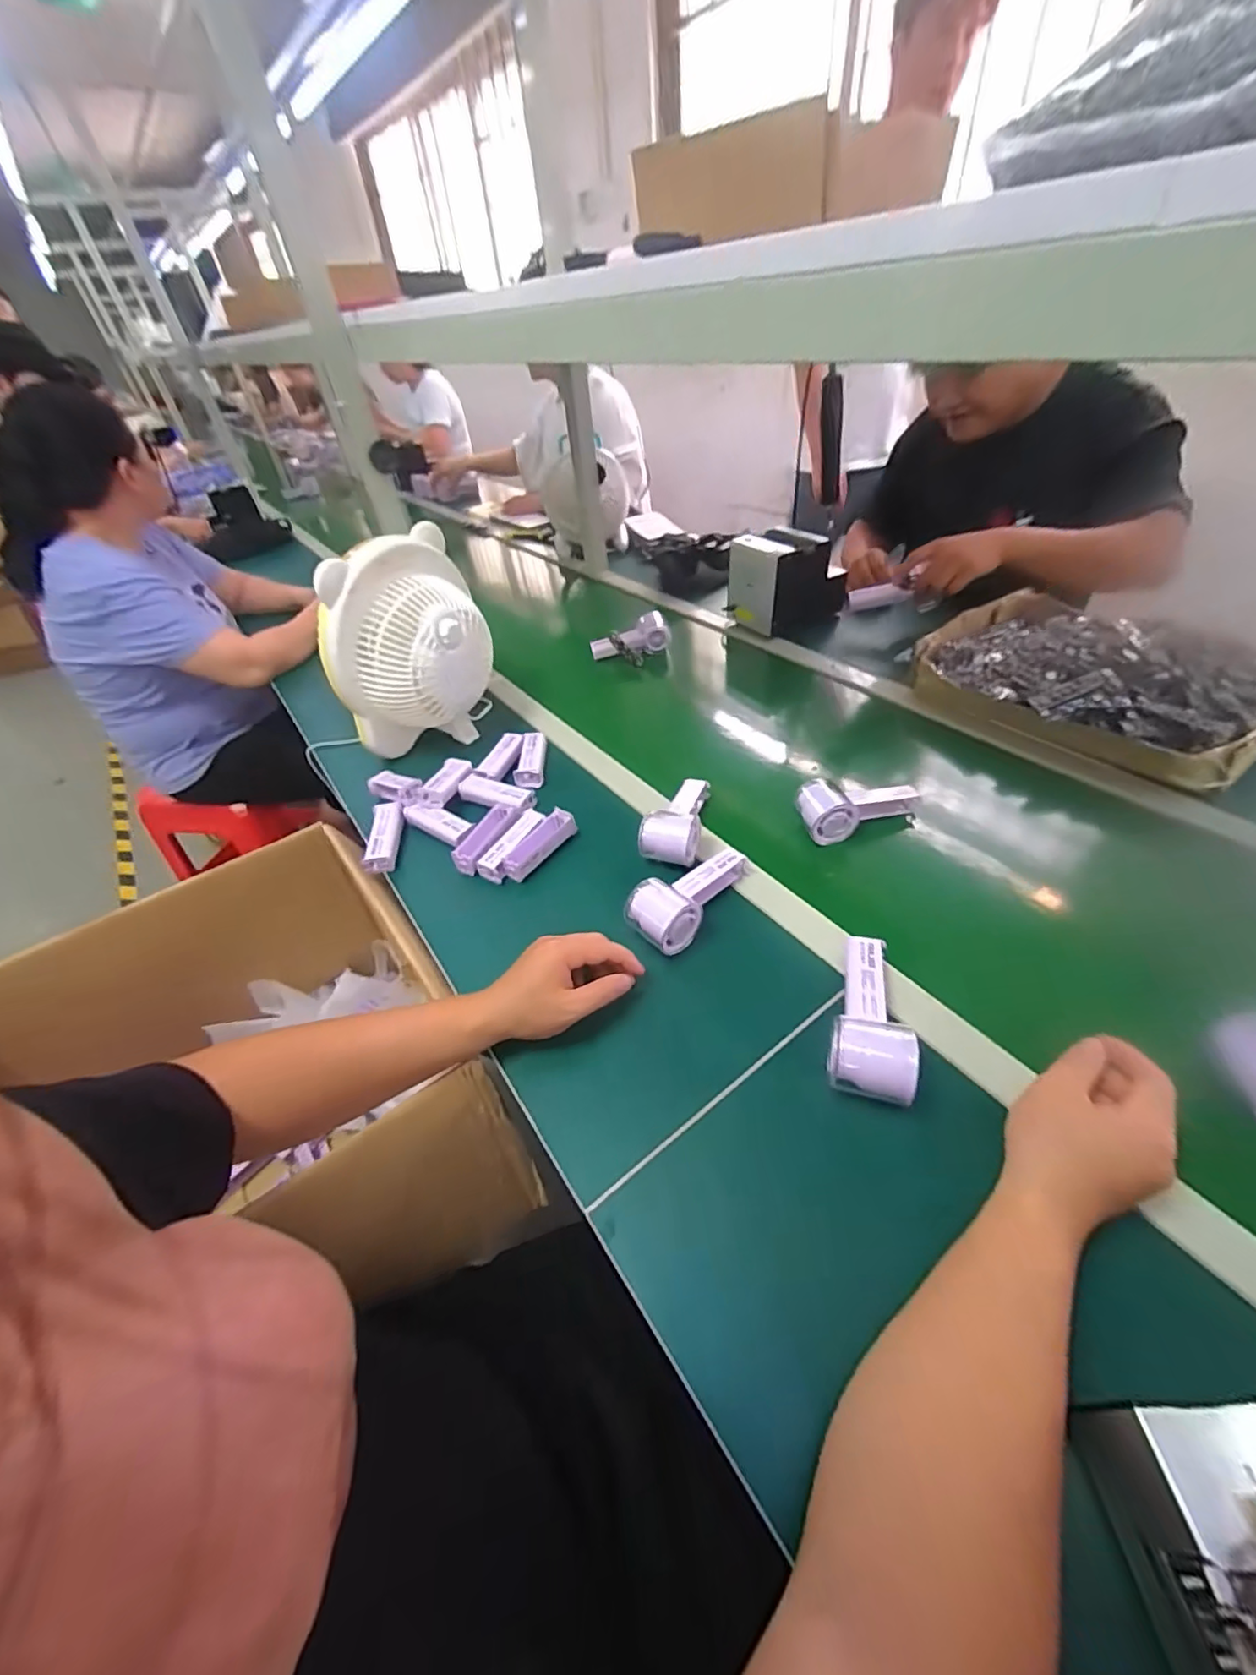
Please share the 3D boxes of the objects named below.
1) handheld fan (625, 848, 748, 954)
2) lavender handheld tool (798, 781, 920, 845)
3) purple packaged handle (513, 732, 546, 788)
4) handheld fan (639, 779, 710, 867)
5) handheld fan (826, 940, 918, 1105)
[{"bbox_3d":[0.062,0.055,0.608,0.067,0.057,0.142,26,52,30],"label":"handheld fan"},{"bbox_3d":[0.279,-0.037,0.676,0.155,0.053,0.058,-7,43,-1],"label":"lavender handheld tool"},{"bbox_3d":[-0.137,-0.110,0.820,0.037,0.027,0.097,-4,43,2],"label":"purple packaged handle"},{"bbox_3d":[0.062,-0.026,0.702,0.065,0.053,0.133,8,31,15],"label":"handheld fan"},{"bbox_3d":[0.205,0.148,0.488,0.060,0.050,0.144,9,45,16],"label":"handheld fan"}]

